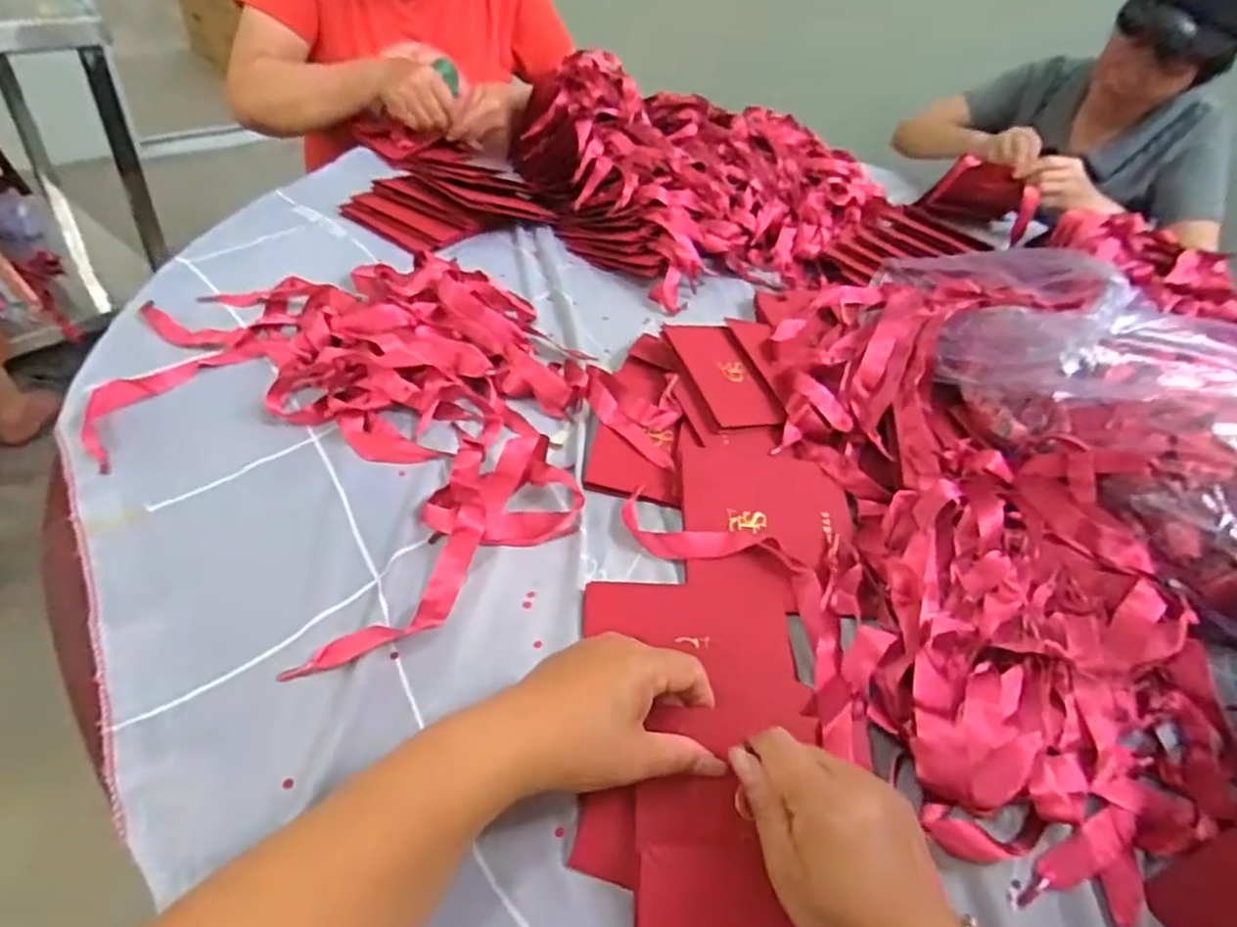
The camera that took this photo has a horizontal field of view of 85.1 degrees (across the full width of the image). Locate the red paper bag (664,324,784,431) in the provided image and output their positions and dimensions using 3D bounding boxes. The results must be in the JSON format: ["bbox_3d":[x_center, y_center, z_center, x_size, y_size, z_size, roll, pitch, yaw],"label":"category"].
[{"bbox_3d":[0.098,-0.086,0.633,0.068,0.007,0.138,-9,53,-17],"label":"red paper bag"}]

